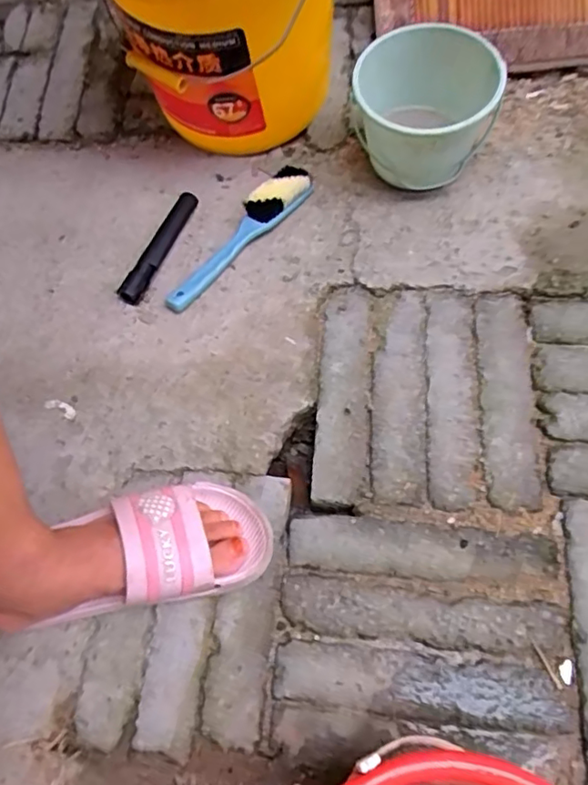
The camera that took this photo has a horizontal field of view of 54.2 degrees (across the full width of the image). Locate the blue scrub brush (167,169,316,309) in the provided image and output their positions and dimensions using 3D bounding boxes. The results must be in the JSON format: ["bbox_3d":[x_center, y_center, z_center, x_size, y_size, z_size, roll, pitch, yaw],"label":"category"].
[{"bbox_3d":[-0.056,-0.172,0.640,0.051,0.032,0.228,31,68,16],"label":"blue scrub brush"}]

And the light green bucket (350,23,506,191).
[{"bbox_3d":[0.139,-0.307,0.640,0.151,0.114,0.150,-1,62,2],"label":"light green bucket"}]

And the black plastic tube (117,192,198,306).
[{"bbox_3d":[-0.151,-0.167,0.653,0.026,0.021,0.163,16,65,10],"label":"black plastic tube"}]

